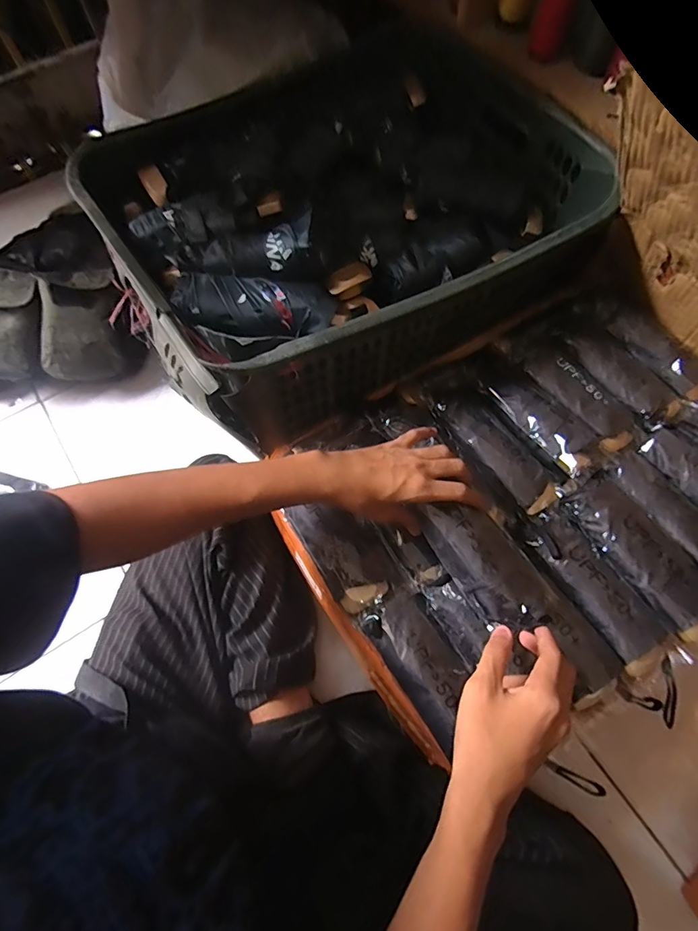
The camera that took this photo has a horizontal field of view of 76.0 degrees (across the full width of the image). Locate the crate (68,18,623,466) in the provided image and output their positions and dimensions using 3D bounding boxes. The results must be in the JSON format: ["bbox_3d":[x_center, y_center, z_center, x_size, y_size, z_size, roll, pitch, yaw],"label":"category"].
[{"bbox_3d":[-0.008,-0.317,0.565,0.542,0.217,0.421,-30,71,-12],"label":"crate"}]

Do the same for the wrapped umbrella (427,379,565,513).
[{"bbox_3d":[0.167,-0.019,0.518,0.064,0.040,0.178,-29,70,-12],"label":"wrapped umbrella"}]

